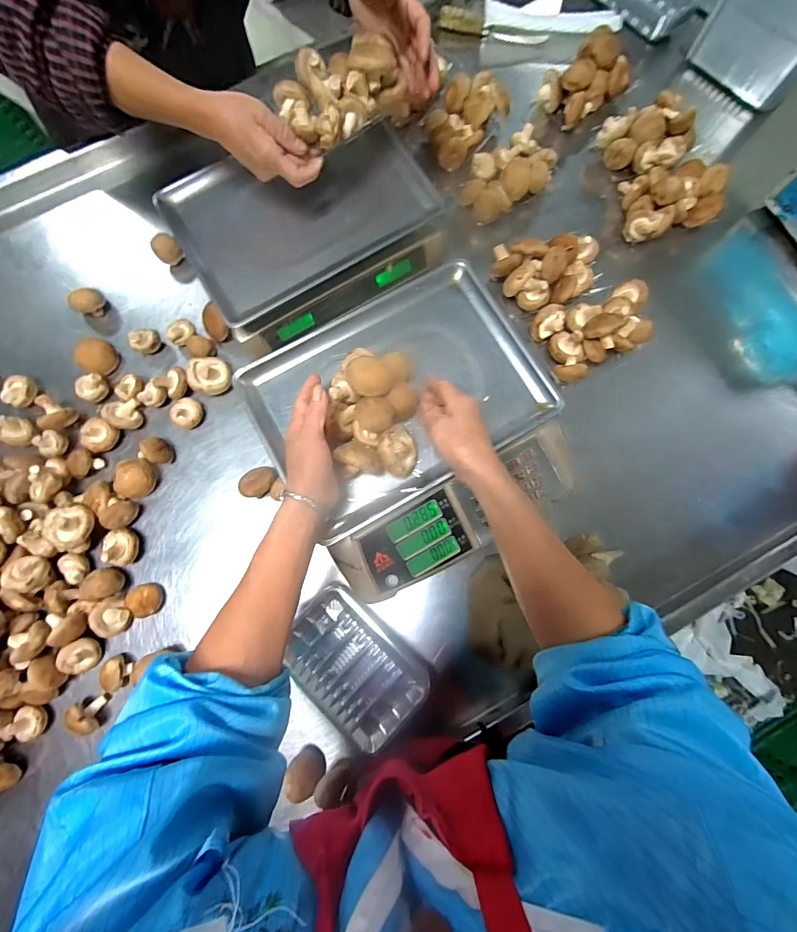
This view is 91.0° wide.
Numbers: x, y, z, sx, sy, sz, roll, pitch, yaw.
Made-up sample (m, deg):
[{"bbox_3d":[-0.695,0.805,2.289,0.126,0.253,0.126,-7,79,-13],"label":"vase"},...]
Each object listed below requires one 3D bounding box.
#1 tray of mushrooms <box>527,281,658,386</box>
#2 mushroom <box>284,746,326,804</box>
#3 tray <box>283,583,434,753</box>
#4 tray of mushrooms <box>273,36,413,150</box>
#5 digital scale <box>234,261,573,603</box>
[{"bbox_3d":[0.303,-0.207,0.585,0.174,0.061,0.116,-21,79,-4],"label":"tray of mushrooms"},{"bbox_3d":[-0.117,0.384,0.490,0.041,0.038,0.044,0,79,0],"label":"mushroom"},{"bbox_3d":[-0.059,0.257,0.514,0.180,0.053,0.120,38,81,7],"label":"tray"},{"bbox_3d":[-0.066,-0.454,0.471,0.149,0.054,0.101,-37,81,-7],"label":"tray of mushrooms"},{"bbox_3d":[0.021,-0.041,0.518,0.345,0.098,0.350,-31,80,-6],"label":"digital scale"}]

